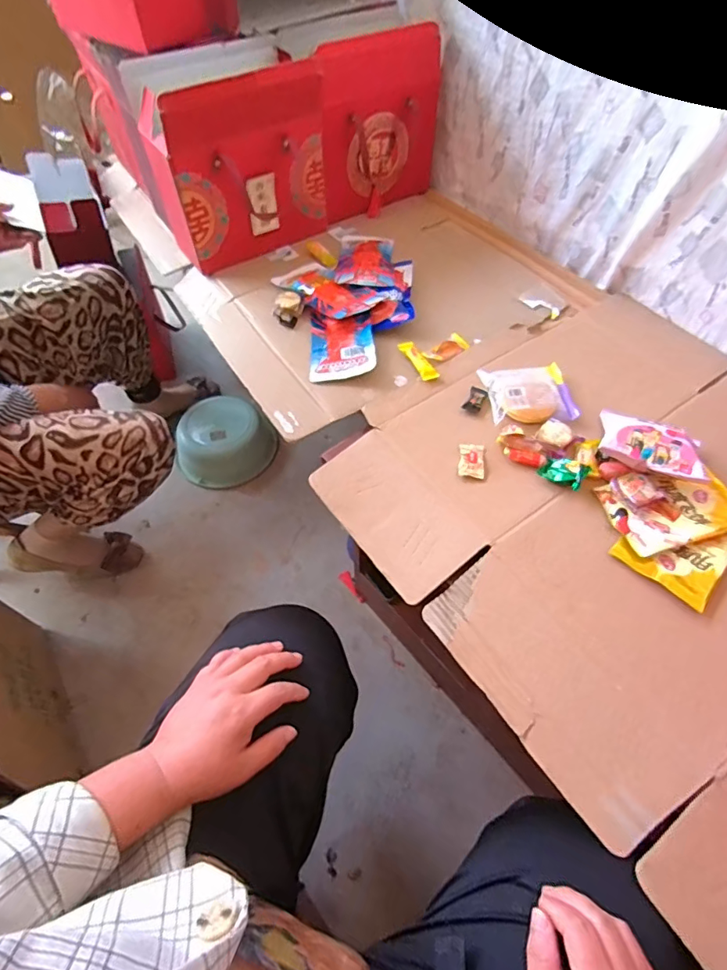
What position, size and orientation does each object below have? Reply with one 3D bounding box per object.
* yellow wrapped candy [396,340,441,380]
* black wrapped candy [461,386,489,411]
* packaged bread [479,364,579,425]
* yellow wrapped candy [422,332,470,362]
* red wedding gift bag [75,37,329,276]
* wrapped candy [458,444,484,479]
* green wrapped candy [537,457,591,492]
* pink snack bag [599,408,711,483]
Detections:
[{"bbox_3d":[0.081,-0.182,0.726,0.025,0.010,0.083,-22,58,-16],"label":"yellow wrapped candy"},{"bbox_3d":[0.157,-0.119,0.685,0.026,0.011,0.035,25,58,15],"label":"black wrapped candy"},{"bbox_3d":[0.228,-0.125,0.677,0.112,0.024,0.098,-5,55,-5],"label":"packaged bread"},{"bbox_3d":[0.126,-0.205,0.741,0.071,0.009,0.033,-34,62,-23],"label":"yellow wrapped candy"},{"bbox_3d":[-0.209,-0.546,0.831,0.283,0.272,0.140,-34,62,-13],"label":"red wedding gift bag"},{"bbox_3d":[0.139,-0.033,0.630,0.031,0.010,0.053,8,55,4],"label":"wrapped candy"},{"bbox_3d":[0.248,-0.018,0.605,0.050,0.022,0.039,34,60,20],"label":"green wrapped candy"},{"bbox_3d":[0.349,-0.048,0.591,0.117,0.020,0.078,11,59,8],"label":"pink snack bag"}]

